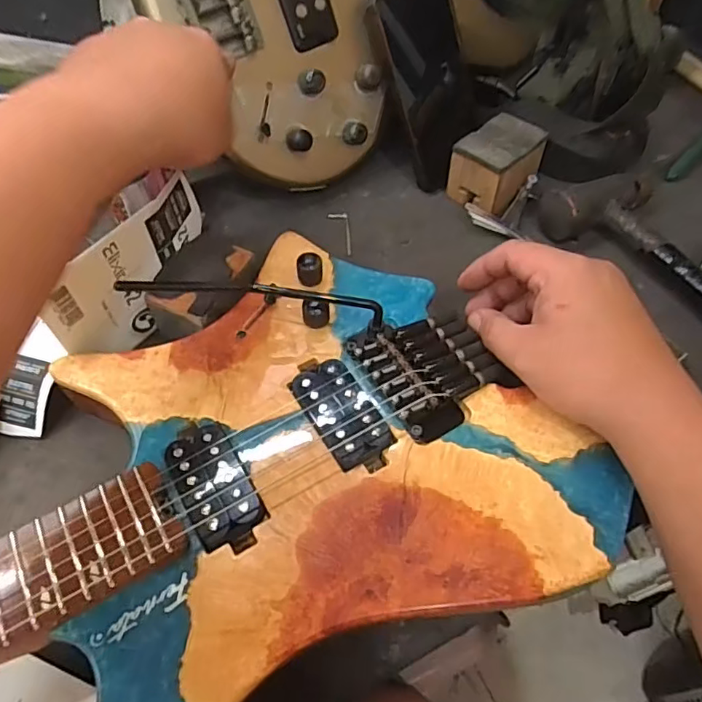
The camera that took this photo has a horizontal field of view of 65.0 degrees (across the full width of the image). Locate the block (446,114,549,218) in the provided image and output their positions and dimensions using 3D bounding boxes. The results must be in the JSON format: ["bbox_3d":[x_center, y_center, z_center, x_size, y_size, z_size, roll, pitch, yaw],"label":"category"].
[{"bbox_3d":[0.131,-0.167,0.492,0.079,0.049,0.058,-38,63,-24],"label":"block"}]

